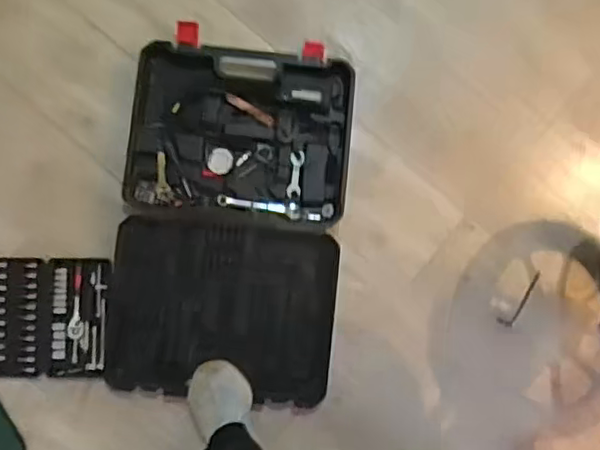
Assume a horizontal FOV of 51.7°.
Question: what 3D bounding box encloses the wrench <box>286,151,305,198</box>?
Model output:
[{"bbox_3d":[-0.008,-0.097,1.192,0.028,0.007,0.088,7,89,-2],"label":"wrench"}]

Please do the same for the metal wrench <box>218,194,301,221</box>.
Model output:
[{"bbox_3d":[-0.077,-0.038,1.185,0.159,0.008,0.030,12,89,-2],"label":"metal wrench"}]

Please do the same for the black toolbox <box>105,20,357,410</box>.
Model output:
[{"bbox_3d":[-0.130,-0.016,1.178,0.424,0.056,0.687,5,90,-2],"label":"black toolbox"}]

